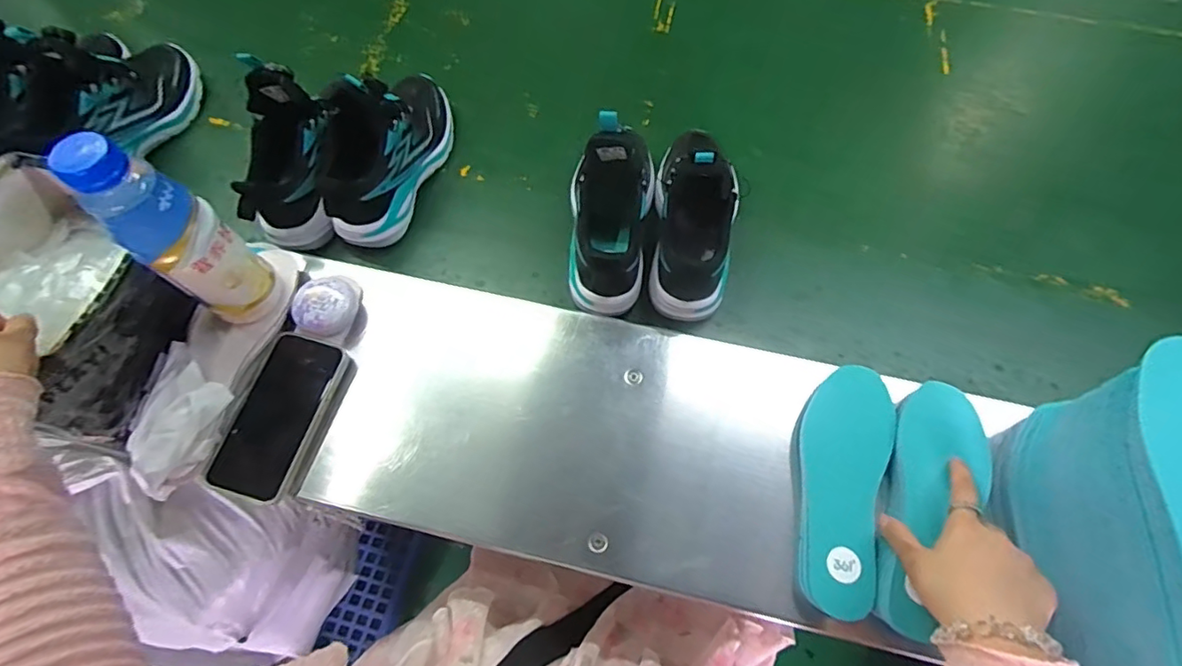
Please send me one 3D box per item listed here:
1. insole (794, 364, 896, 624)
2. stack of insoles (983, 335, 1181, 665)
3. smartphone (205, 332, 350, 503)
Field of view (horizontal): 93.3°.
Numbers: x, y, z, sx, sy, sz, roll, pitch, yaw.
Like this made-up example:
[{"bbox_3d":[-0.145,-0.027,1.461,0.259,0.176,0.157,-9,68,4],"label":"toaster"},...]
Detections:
[{"bbox_3d":[0.218,0.130,0.490,0.074,0.019,0.210,17,67,8],"label":"insole"},{"bbox_3d":[0.395,0.149,0.417,0.078,0.158,0.237,17,67,7],"label":"stack of insoles"},{"bbox_3d":[-0.288,0.075,0.516,0.074,0.012,0.149,14,66,6],"label":"smartphone"}]

